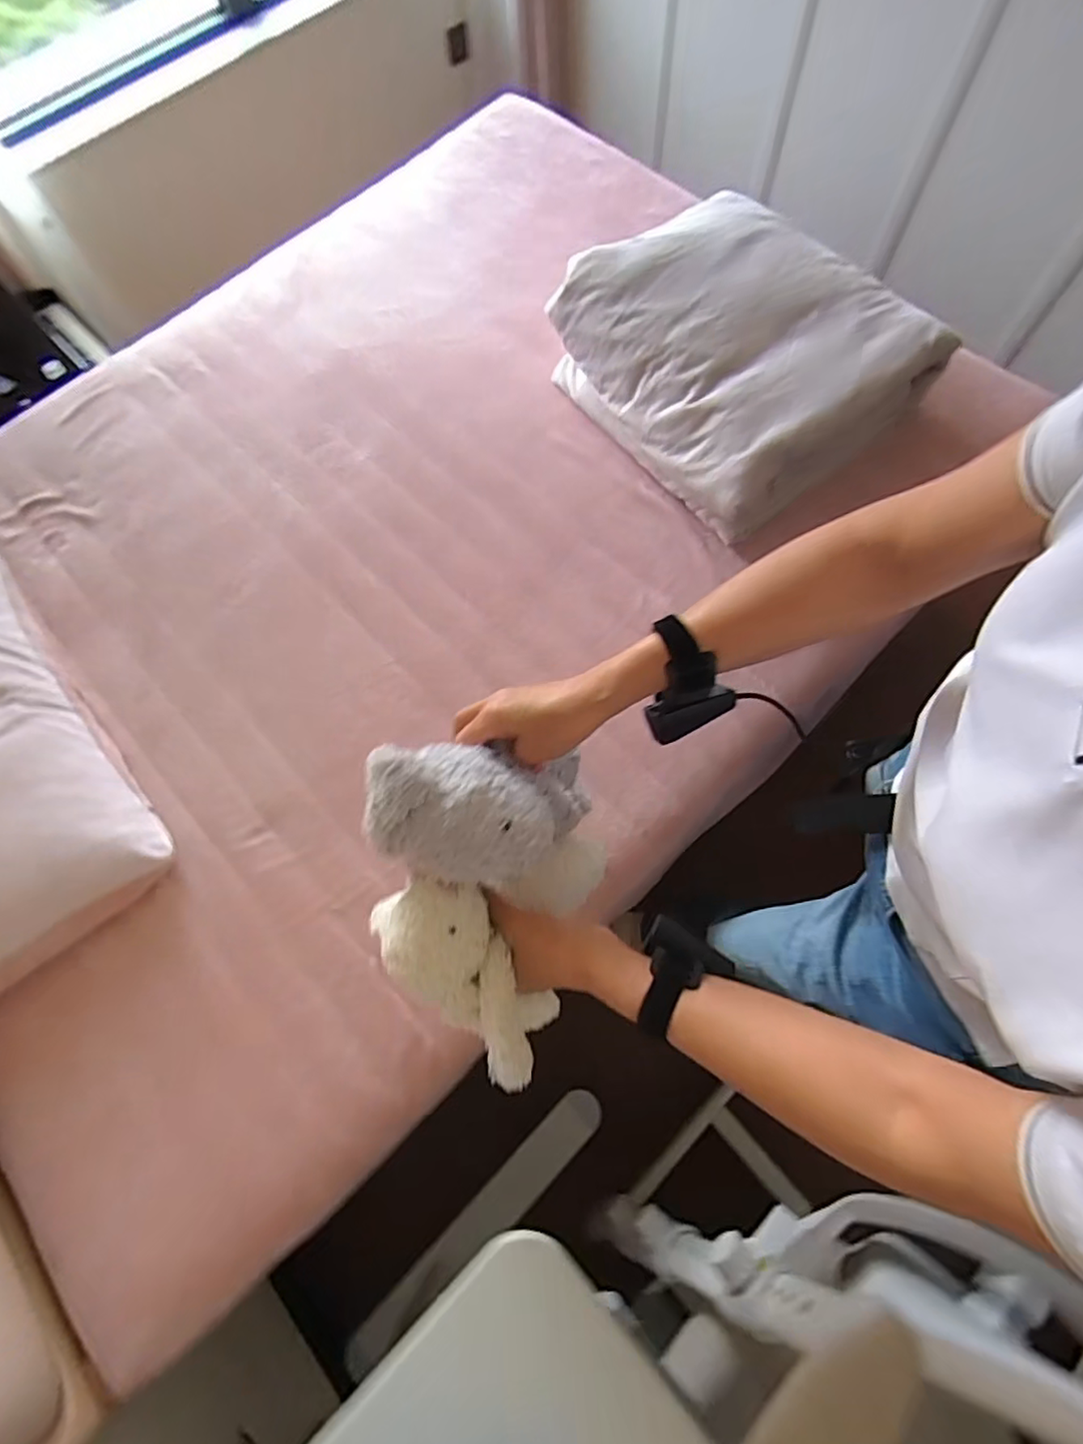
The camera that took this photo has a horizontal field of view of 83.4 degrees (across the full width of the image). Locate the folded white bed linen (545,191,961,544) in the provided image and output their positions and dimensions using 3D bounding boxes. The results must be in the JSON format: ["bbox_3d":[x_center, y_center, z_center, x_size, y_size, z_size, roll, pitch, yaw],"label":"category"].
[{"bbox_3d":[0.334,-0.628,1.035,0.455,0.177,0.483,-34,73,-7],"label":"folded white bed linen"}]

